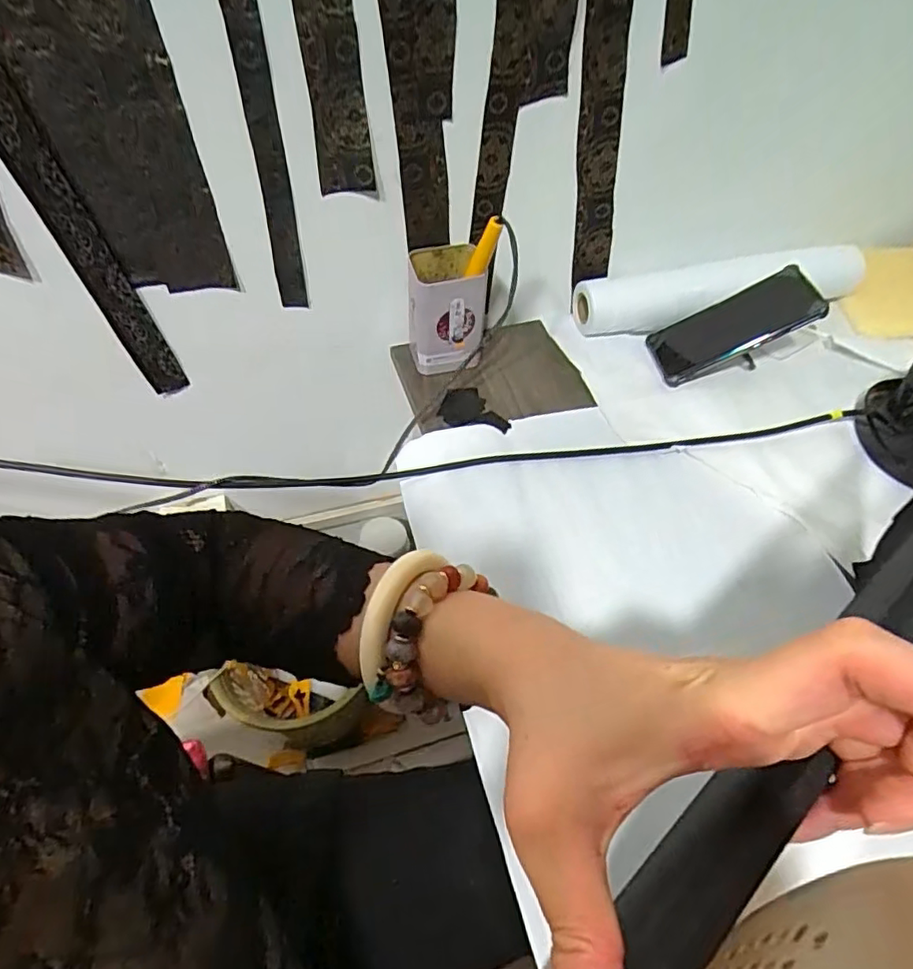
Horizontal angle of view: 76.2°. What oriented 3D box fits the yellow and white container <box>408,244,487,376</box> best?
[{"bbox_3d":[-0.011,-0.179,0.613,0.076,0.115,0.068,-2,53,-3],"label":"yellow and white container"}]

